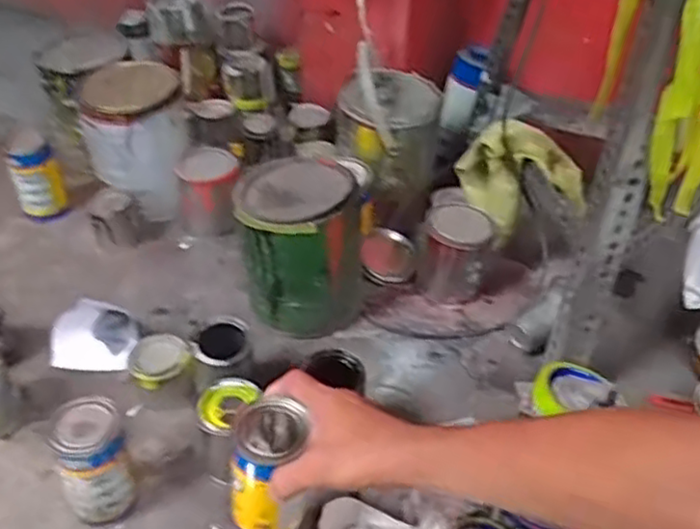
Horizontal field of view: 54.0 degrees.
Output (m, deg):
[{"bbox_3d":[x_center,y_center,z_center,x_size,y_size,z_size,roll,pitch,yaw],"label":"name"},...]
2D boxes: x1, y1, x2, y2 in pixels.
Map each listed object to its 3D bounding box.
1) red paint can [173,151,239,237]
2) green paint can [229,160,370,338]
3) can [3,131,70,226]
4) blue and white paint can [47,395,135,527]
[{"bbox_3d":[-0.224,-0.115,1.109,0.093,0.105,0.095,0,40,0],"label":"red paint can"},{"bbox_3d":[-0.064,-0.020,0.941,0.162,0.188,0.152,0,40,0],"label":"green paint can"},{"bbox_3d":[-0.521,-0.147,1.143,0.075,0.131,0.071,0,40,0],"label":"can"},{"bbox_3d":[-0.263,0.209,0.717,0.067,0.134,0.066,0,40,0],"label":"blue and white paint can"}]

